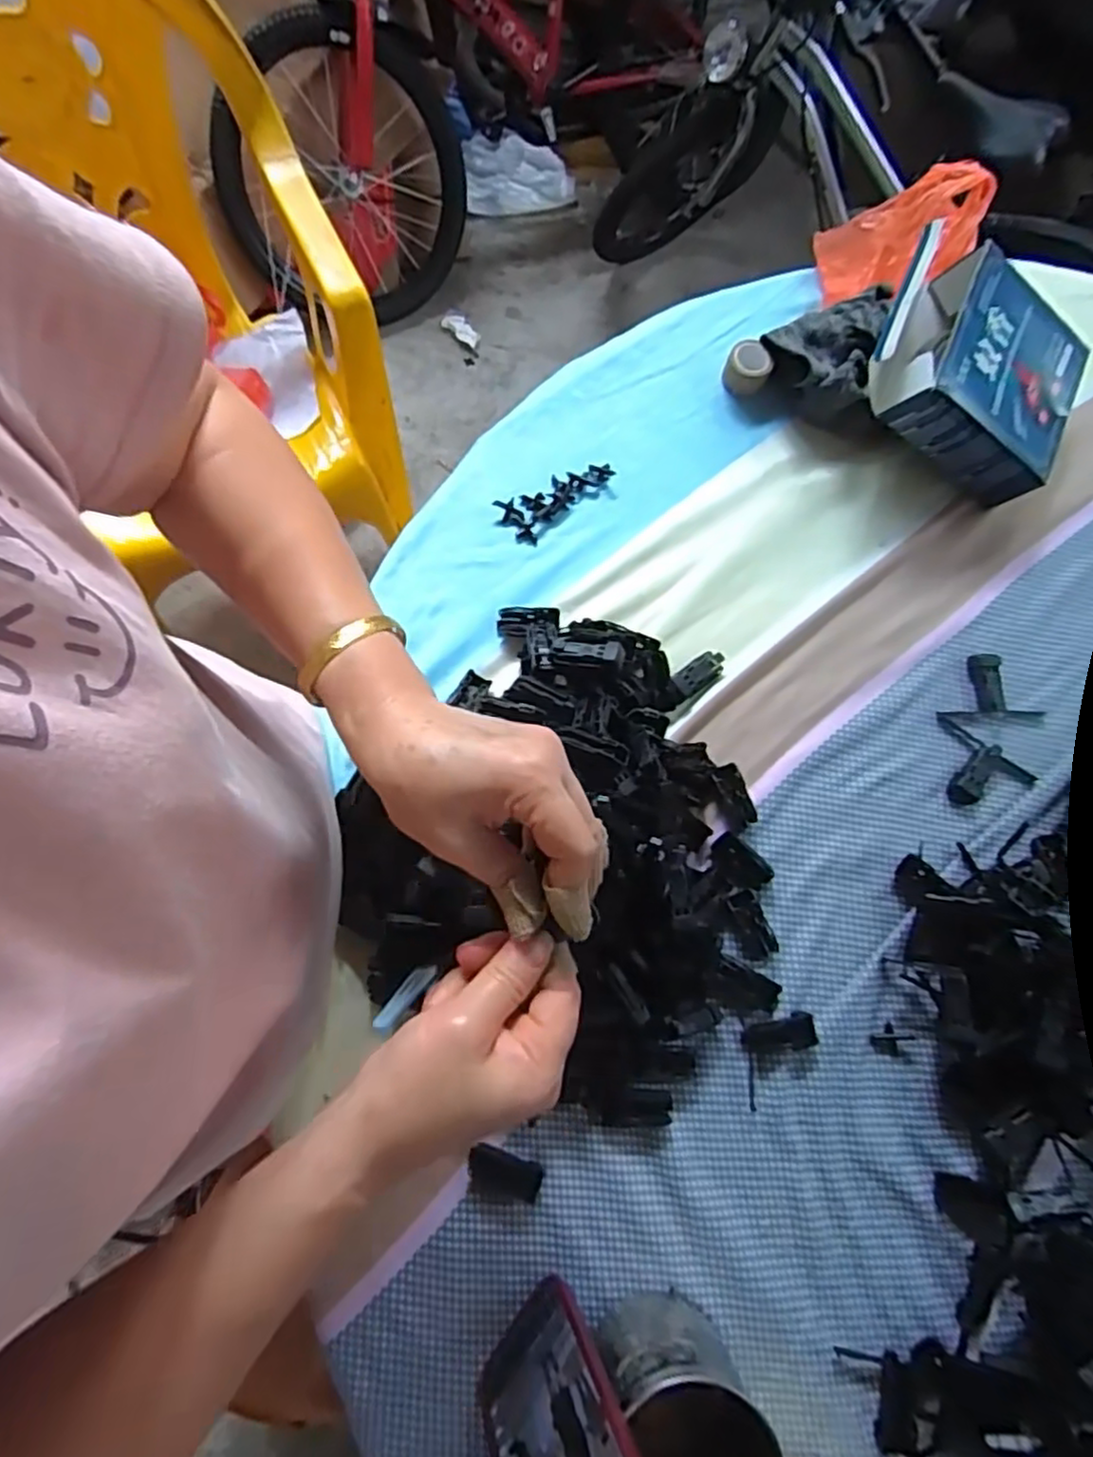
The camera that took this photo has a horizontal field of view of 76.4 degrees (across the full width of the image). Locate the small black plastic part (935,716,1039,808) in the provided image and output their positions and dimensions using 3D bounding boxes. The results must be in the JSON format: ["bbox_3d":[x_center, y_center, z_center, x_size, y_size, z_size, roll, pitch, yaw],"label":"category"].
[{"bbox_3d":[0.323,0.034,0.518,0.084,0.013,0.055,35,78,6],"label":"small black plastic part"}]

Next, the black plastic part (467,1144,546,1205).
[{"bbox_3d":[-0.026,0.283,0.439,0.046,0.011,0.025,9,76,0],"label":"black plastic part"}]

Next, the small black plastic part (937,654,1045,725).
[{"bbox_3d":[0.343,-0.031,0.536,0.081,0.015,0.053,-1,76,-2],"label":"small black plastic part"}]

